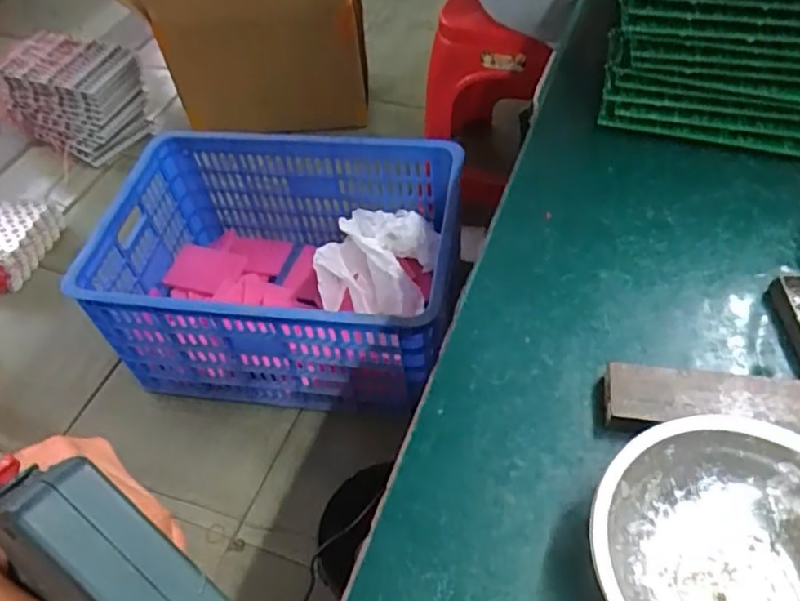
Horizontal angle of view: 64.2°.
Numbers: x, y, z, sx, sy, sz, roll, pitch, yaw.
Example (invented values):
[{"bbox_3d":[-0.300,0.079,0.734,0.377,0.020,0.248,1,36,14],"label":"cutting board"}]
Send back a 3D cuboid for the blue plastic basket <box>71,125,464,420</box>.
[{"bbox_3d":[-0.206,-0.060,1.156,0.594,0.269,0.398,4,52,8],"label":"blue plastic basket"}]

